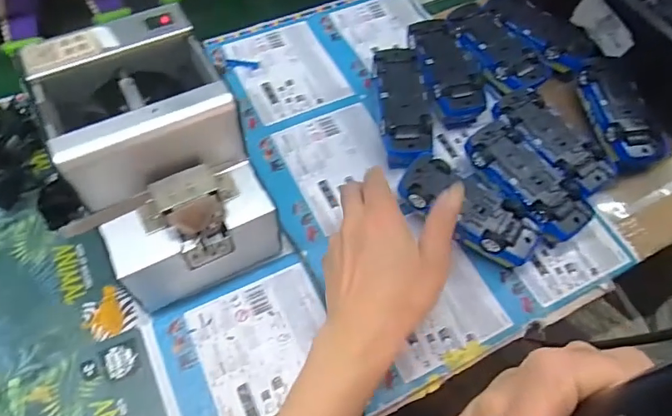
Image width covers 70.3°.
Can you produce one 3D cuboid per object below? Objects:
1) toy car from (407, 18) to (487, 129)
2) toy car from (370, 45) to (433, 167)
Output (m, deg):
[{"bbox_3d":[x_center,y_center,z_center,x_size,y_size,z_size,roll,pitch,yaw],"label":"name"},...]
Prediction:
[{"bbox_3d":[0.116,-0.149,0.524,0.062,0.036,0.131,-8,60,-8],"label":"toy car"},{"bbox_3d":[0.066,-0.100,0.498,0.051,0.044,0.140,-2,59,-5],"label":"toy car"}]

